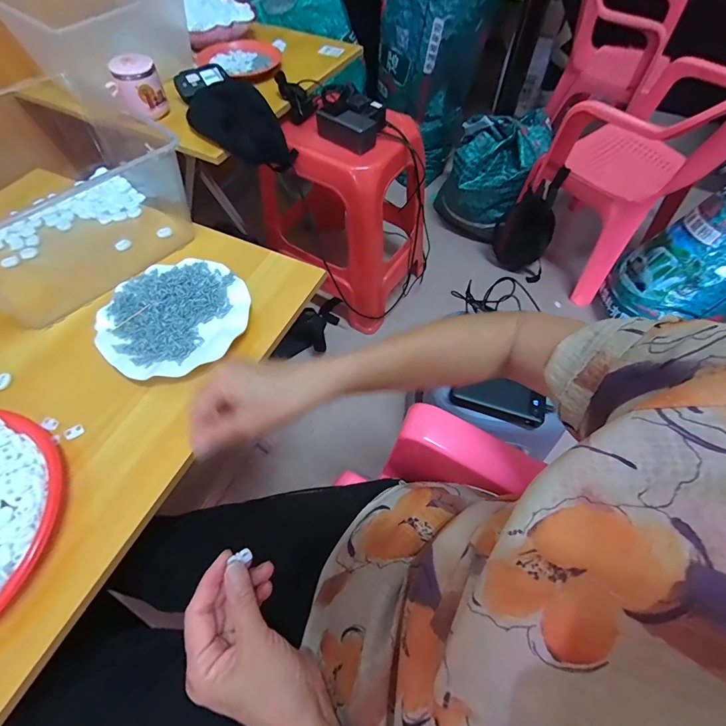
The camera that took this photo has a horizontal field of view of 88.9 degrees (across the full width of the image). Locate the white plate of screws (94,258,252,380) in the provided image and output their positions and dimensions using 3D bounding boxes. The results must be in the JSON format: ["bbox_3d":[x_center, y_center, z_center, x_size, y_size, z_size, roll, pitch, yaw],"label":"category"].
[{"bbox_3d":[-0.244,-0.060,0.486,0.180,0.023,0.179,-3,59,-2],"label":"white plate of screws"}]

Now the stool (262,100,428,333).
[{"bbox_3d":[-0.020,-0.395,1.015,0.359,0.480,0.339,37,66,19],"label":"stool"}]

